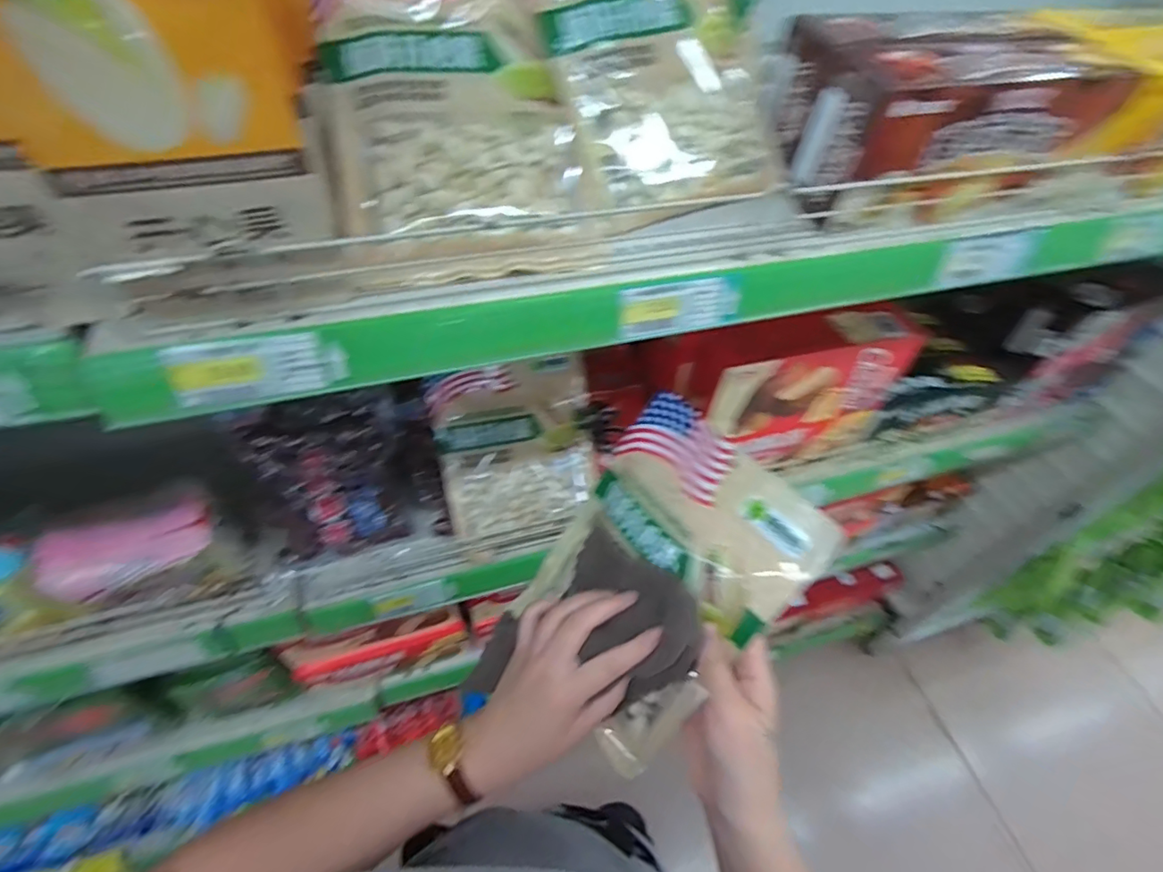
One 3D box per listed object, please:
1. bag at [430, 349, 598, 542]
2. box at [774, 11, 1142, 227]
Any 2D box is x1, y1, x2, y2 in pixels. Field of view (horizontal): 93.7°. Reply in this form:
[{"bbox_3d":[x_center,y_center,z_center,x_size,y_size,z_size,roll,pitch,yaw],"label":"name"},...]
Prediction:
[{"bbox_3d":[-0.075,0.013,0.639,0.176,0.037,0.184,-12,97,-11],"label":"bag"},{"bbox_3d":[0.280,-0.254,0.432,0.234,0.096,0.128,-9,53,-11],"label":"box"}]

